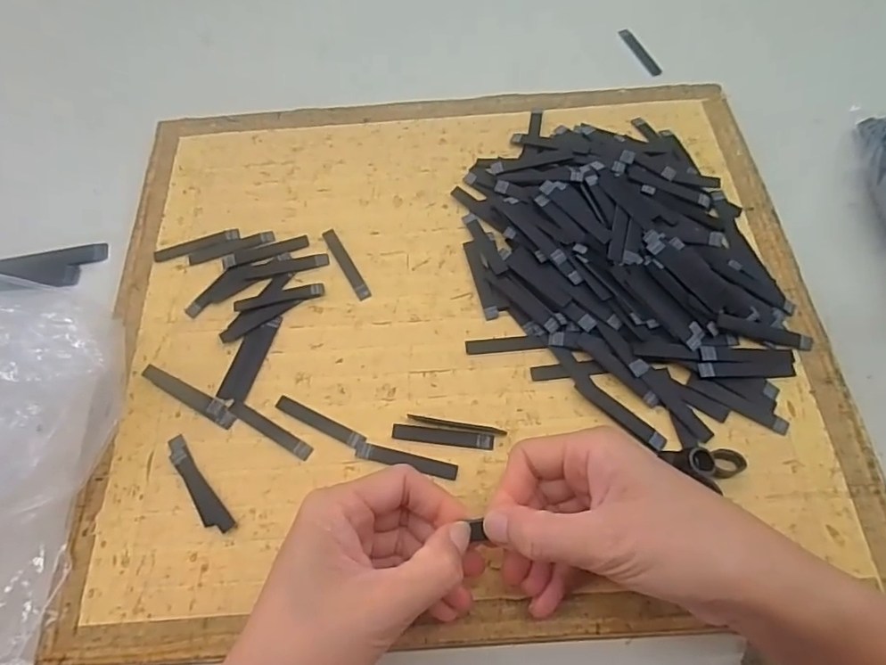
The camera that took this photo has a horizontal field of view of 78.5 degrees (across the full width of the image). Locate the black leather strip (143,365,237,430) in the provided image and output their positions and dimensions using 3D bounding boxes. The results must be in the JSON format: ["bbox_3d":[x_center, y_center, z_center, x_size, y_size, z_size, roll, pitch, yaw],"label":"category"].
[{"bbox_3d":[-0.160,0.038,0.341,0.071,0.004,0.012,27,71,13],"label":"black leather strip"}]

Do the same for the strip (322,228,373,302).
[{"bbox_3d":[-0.068,-0.048,0.378,0.009,0.004,0.062,-28,69,-9],"label":"strip"}]

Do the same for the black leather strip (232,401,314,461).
[{"bbox_3d":[-0.104,0.059,0.330,0.058,0.004,0.010,29,72,13],"label":"black leather strip"}]

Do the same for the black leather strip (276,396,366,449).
[{"bbox_3d":[-0.076,0.055,0.332,0.060,0.004,0.009,25,71,12],"label":"black leather strip"}]

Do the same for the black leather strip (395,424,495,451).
[{"bbox_3d":[0.000,0.062,0.324,0.060,0.004,0.009,6,68,5],"label":"black leather strip"}]

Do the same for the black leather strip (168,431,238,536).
[{"bbox_3d":[-0.144,0.089,0.317,0.014,0.005,0.068,-38,71,-12],"label":"black leather strip"}]

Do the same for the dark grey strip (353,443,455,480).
[{"bbox_3d":[-0.022,0.075,0.319,0.061,0.004,0.009,12,69,7],"label":"dark grey strip"}]

